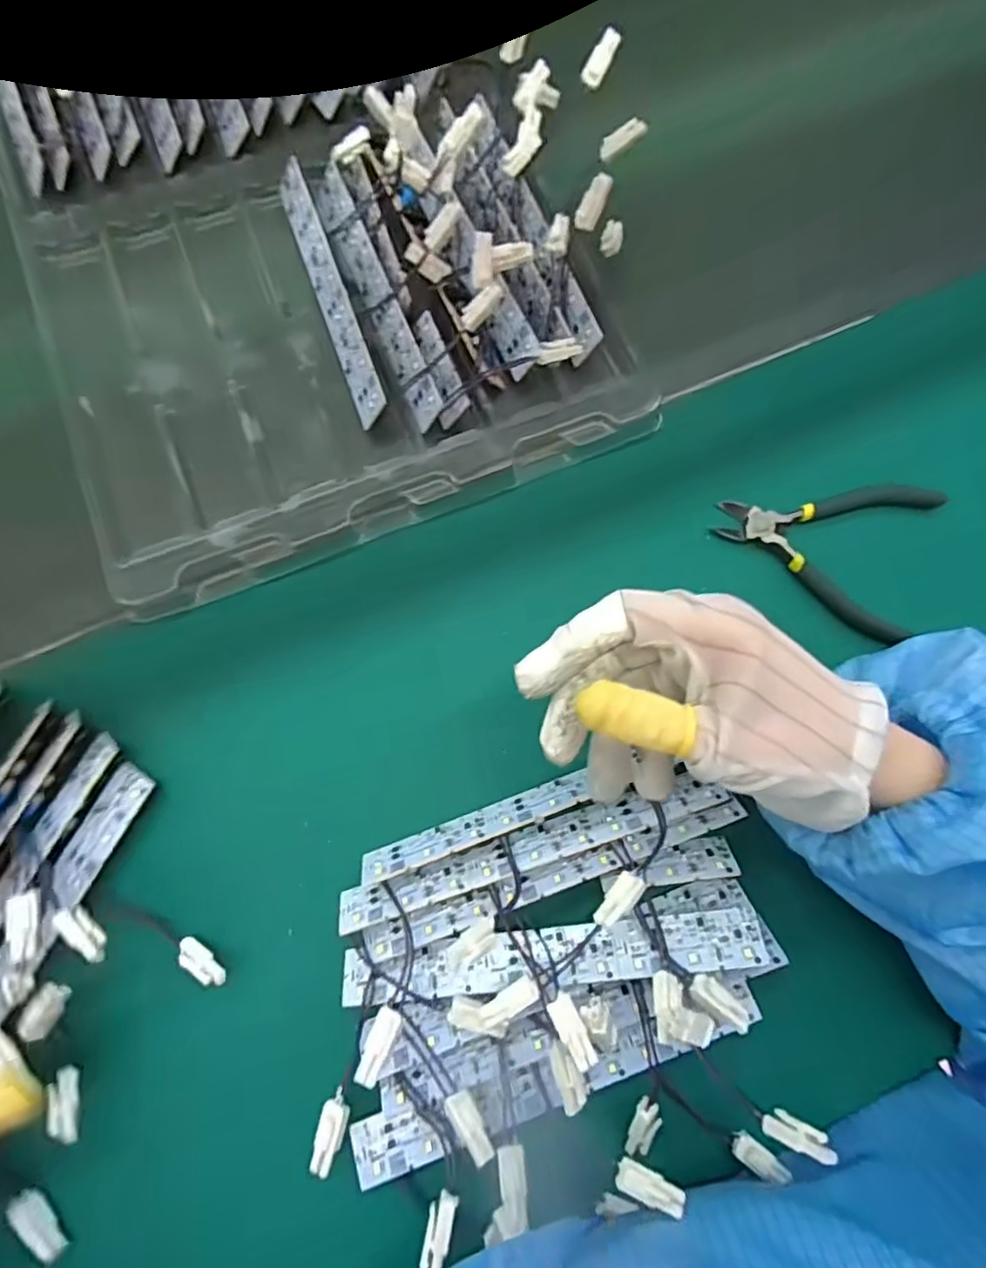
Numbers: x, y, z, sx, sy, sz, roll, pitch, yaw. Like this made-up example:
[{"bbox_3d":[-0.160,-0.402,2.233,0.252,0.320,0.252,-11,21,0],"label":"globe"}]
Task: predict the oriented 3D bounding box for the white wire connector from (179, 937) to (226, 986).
[{"bbox_3d":[-0.137,0.154,0.287,0.027,0.007,0.009,37,79,8],"label":"white wire connector"}]

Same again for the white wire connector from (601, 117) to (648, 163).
[{"bbox_3d":[0.073,-0.281,0.348,0.027,0.006,0.009,-27,78,19],"label":"white wire connector"}]

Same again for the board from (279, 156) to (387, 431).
[{"bbox_3d":[-0.098,-0.207,0.367,0.023,0.005,0.187,-30,73,36],"label":"board"}]

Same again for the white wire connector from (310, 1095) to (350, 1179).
[{"bbox_3d":[-0.071,0.220,0.269,0.011,0.012,0.028,13,77,3],"label":"white wire connector"}]

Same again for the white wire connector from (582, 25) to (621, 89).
[{"bbox_3d":[0.061,-0.324,0.344,0.011,0.006,0.027,36,113,7],"label":"white wire connector"}]

